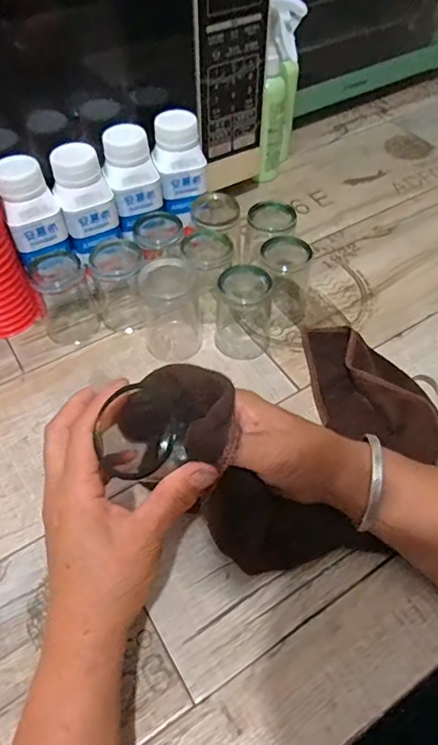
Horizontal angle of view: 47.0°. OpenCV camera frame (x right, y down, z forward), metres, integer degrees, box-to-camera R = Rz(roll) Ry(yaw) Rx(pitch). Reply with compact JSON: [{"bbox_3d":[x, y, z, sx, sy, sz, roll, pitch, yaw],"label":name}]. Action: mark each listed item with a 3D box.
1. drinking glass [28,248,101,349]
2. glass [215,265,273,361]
[{"bbox_3d":[-0.145,-0.076,0.469,0.050,0.073,0.054,-14,55,-11],"label":"drinking glass"},{"bbox_3d":[0.022,-0.058,0.459,0.051,0.069,0.056,3,54,2],"label":"glass"}]

